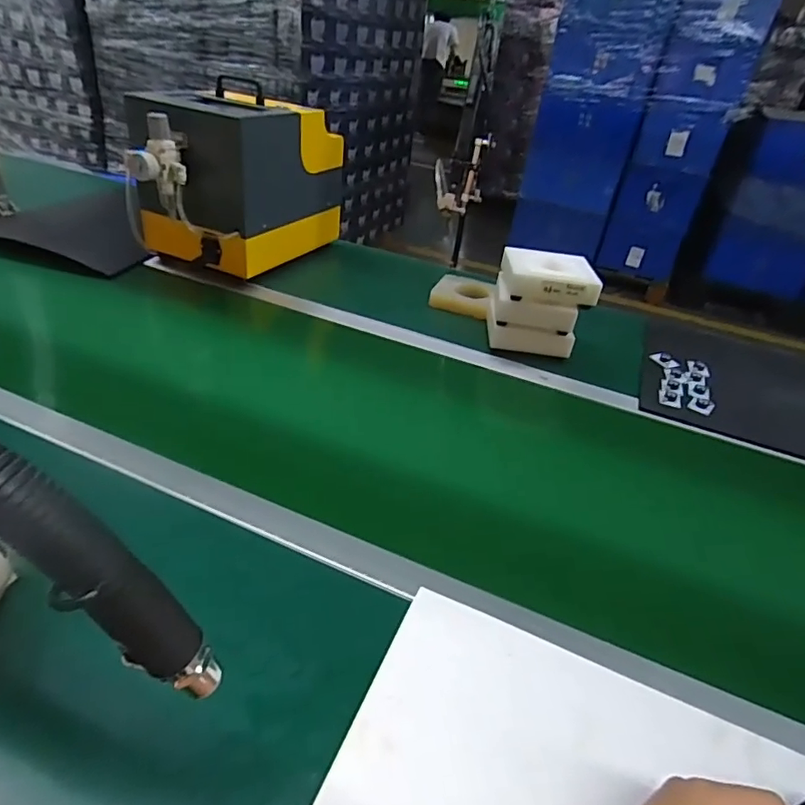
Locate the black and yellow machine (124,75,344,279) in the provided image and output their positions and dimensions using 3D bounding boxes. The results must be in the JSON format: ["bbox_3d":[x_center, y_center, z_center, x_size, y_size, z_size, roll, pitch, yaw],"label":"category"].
[{"bbox_3d":[-0.311,-0.428,1.022,0.237,0.255,0.390,23,37,20],"label":"black and yellow machine"}]

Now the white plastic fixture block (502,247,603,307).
[{"bbox_3d":[0.235,-0.205,0.859,0.146,0.041,0.111,10,35,2],"label":"white plastic fixture block"}]

